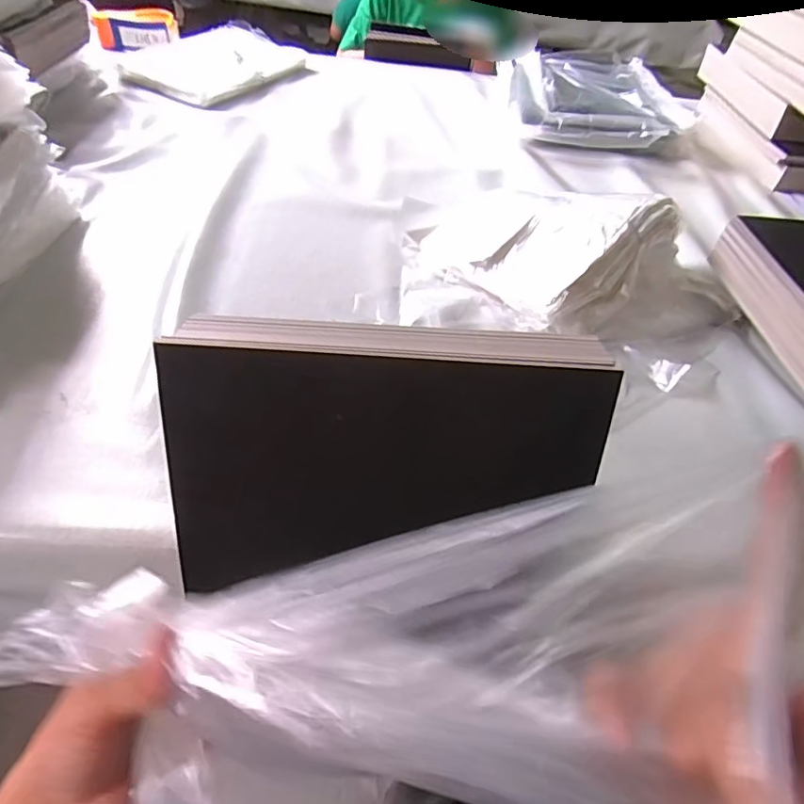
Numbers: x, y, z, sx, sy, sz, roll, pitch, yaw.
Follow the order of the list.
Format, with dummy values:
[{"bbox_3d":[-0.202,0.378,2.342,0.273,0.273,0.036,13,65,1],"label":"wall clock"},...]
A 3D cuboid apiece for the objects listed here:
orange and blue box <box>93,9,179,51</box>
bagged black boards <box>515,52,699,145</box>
[{"bbox_3d":[-0.541,-0.765,1.107,0.151,0.054,0.079,-6,49,-13],"label":"orange and blue box"},{"bbox_3d":[0.388,-0.607,1.085,0.336,0.072,0.386,10,48,2],"label":"bagged black boards"}]

